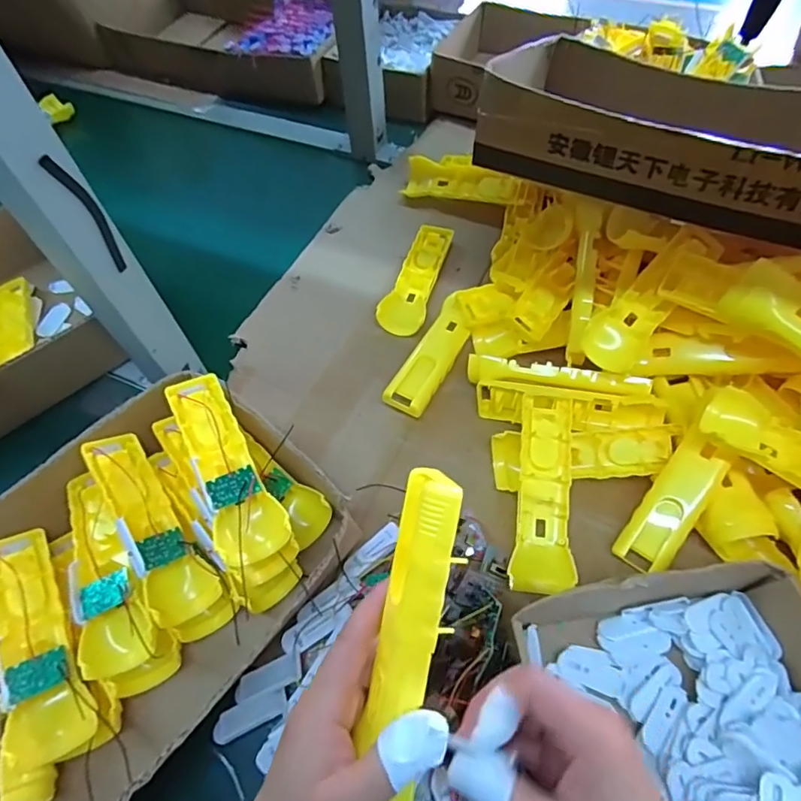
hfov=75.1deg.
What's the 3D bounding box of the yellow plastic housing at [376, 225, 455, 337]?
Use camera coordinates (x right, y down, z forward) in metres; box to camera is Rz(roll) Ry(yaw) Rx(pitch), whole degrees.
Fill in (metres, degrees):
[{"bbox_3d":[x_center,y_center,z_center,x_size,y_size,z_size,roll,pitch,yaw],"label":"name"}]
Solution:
[{"bbox_3d":[0.018,-0.144,0.603,0.051,0.015,0.163,13,60,10],"label":"yellow plastic housing"}]

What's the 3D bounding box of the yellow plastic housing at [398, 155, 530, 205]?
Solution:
[{"bbox_3d":[0.082,-0.273,0.660,0.156,0.040,0.039,17,61,12],"label":"yellow plastic housing"}]

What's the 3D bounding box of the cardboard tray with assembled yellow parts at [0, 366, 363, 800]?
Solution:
[{"bbox_3d":[-0.254,0.177,0.381,0.236,0.092,0.427,35,66,21],"label":"cardboard tray with assembled yellow parts"}]

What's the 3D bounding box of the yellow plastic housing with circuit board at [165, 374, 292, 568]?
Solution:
[{"bbox_3d":[-0.140,0.049,0.411,0.048,0.032,0.164,-28,62,-14],"label":"yellow plastic housing with circuit board"}]

